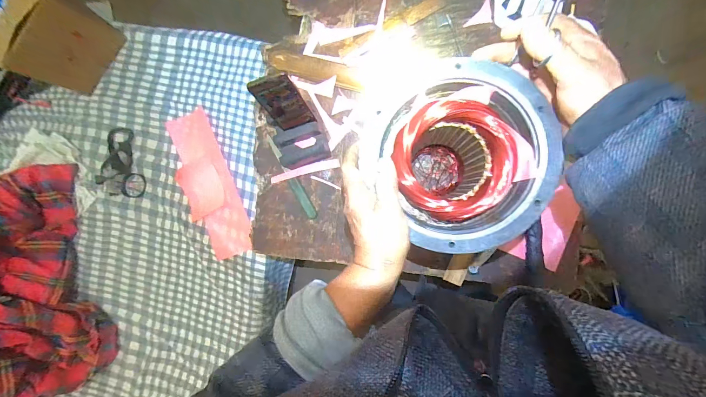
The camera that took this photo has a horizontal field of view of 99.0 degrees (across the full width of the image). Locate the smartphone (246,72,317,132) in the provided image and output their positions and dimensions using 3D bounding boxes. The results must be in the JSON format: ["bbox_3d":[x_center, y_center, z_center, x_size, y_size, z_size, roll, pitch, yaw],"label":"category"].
[{"bbox_3d":[-0.134,-0.182,0.590,0.077,0.163,0.012,-14,70,8],"label":"smartphone"}]

